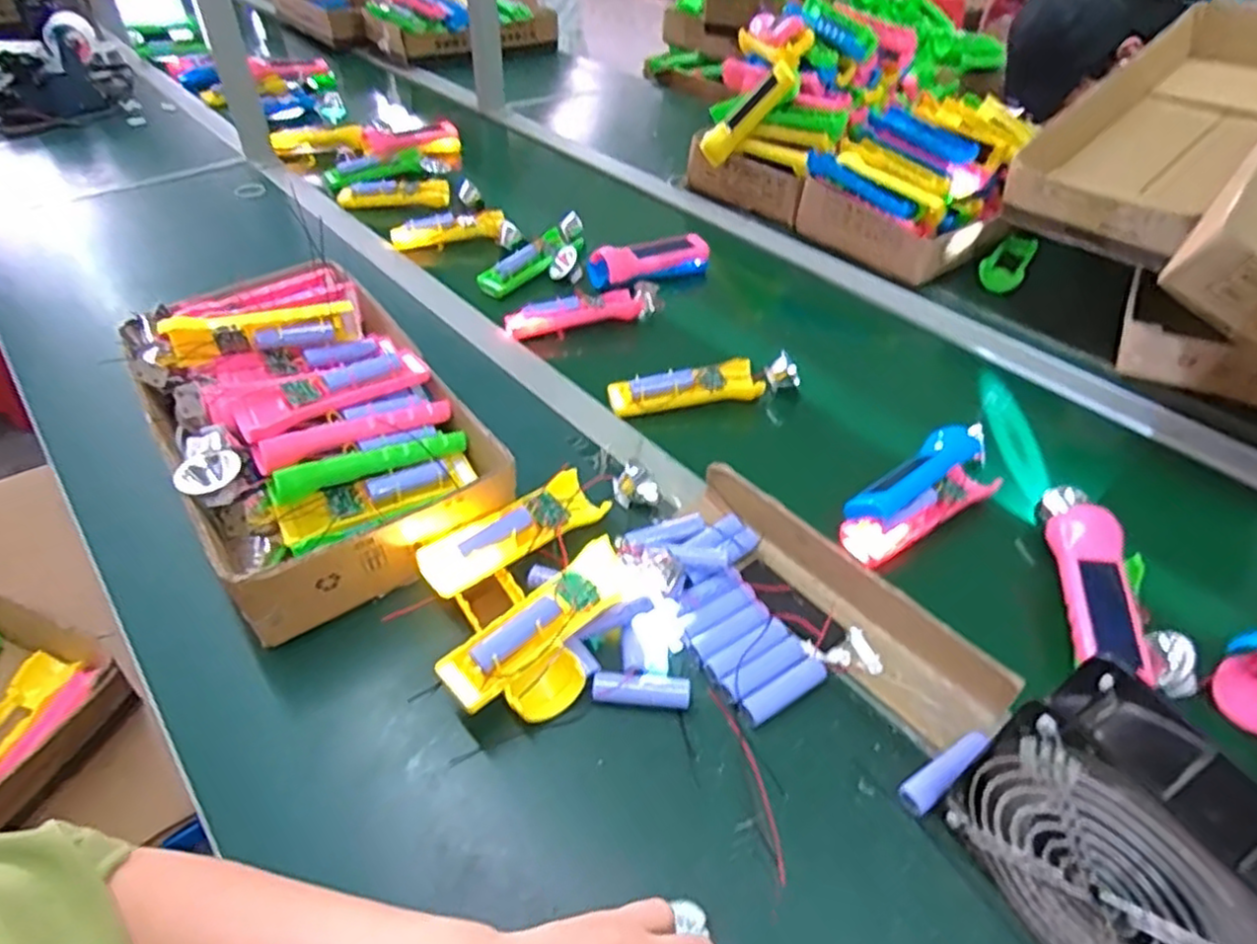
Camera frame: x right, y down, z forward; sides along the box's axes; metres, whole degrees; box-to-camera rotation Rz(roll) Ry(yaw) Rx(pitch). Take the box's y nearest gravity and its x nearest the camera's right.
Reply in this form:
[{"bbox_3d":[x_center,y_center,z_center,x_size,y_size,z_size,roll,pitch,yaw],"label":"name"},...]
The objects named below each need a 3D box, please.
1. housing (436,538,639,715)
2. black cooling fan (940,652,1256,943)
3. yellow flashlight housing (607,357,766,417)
[{"bbox_3d":[-0.058,0.099,0.482,0.049,0.024,0.149,34,52,30],"label":"housing"},{"bbox_3d":[0.251,0.198,0.341,0.060,0.153,0.158,-20,47,-21],"label":"black cooling fan"},{"bbox_3d":[0.059,-0.085,0.725,0.154,0.030,0.047,-8,44,-10],"label":"yellow flashlight housing"}]

